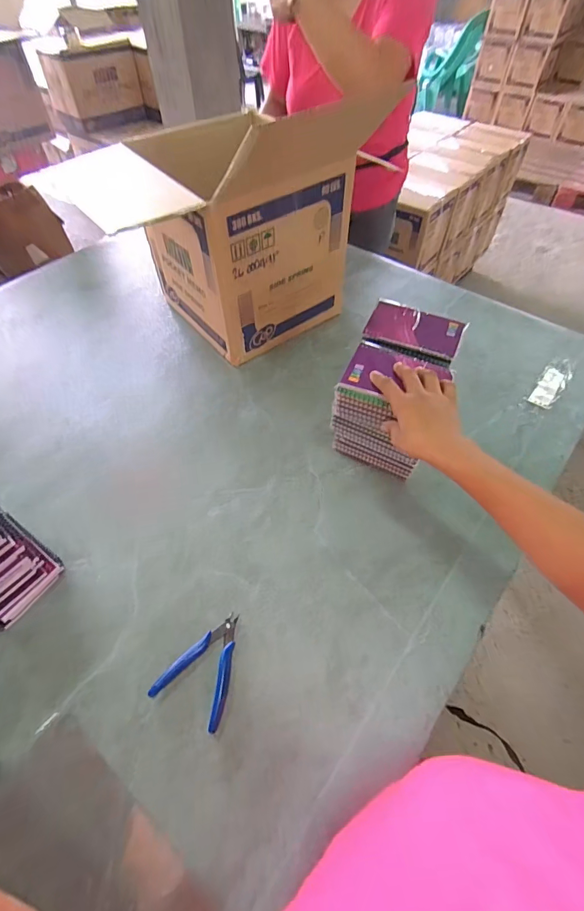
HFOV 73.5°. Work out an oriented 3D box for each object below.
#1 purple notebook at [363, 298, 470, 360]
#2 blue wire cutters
[{"bbox_3d":[0.175,-0.181,0.557,0.132,0.011,0.091,24,58,15],"label":"purple notebook"},{"bbox_3d":[-0.098,0.245,0.463,0.083,0.014,0.113,22,58,17],"label":"blue wire cutters"}]

